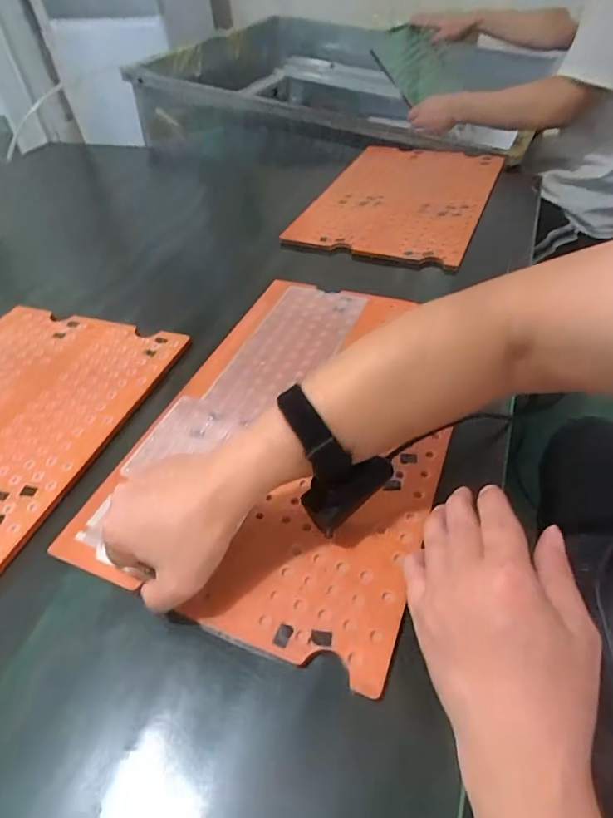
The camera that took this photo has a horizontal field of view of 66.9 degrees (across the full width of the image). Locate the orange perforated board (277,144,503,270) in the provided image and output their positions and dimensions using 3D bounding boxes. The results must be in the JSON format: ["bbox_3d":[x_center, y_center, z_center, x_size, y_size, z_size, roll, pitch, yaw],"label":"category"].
[{"bbox_3d":[0.162,-0.357,0.787,0.267,0.020,0.380,17,54,18],"label":"orange perforated board"}]

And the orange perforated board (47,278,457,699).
[{"bbox_3d":[-0.005,0.003,0.459,0.281,0.013,0.415,15,49,18],"label":"orange perforated board"}]

